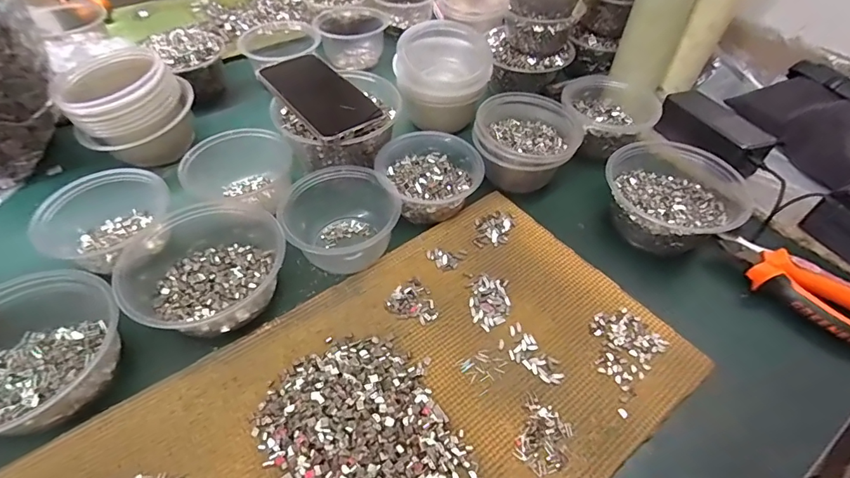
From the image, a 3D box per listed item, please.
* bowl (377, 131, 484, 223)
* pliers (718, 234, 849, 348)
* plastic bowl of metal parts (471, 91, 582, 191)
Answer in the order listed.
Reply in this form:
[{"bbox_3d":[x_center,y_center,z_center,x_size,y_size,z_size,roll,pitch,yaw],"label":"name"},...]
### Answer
[{"bbox_3d":[0.004,-0.072,0.489,0.102,0.053,0.103,0,49,0],"label":"bowl"},{"bbox_3d":[0.368,0.044,0.420,0.074,0.024,0.158,-36,58,-28],"label":"pliers"},{"bbox_3d":[0.118,-0.111,0.511,0.109,0.071,0.108,0,49,0],"label":"plastic bowl of metal parts"}]

